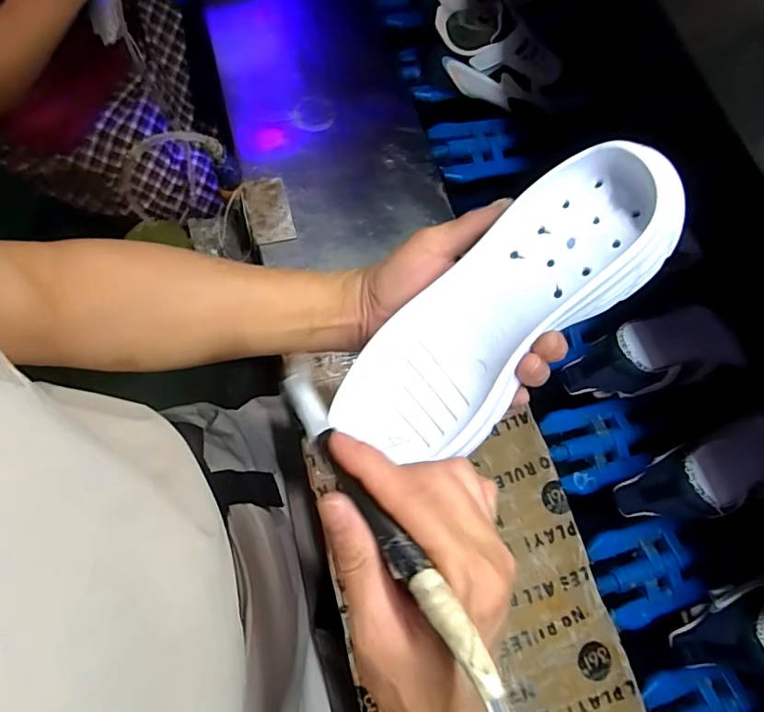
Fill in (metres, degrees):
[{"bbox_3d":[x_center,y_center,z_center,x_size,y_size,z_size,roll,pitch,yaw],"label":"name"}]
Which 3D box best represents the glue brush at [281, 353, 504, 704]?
[{"bbox_3d":[-0.006,0.065,0.234,0.016,0.013,0.174,-31,55,-11],"label":"glue brush"}]

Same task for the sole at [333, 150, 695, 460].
[{"bbox_3d":[0.070,-0.023,0.315,0.232,0.026,0.089,-44,77,13],"label":"sole"}]

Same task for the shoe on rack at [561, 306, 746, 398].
[{"bbox_3d":[0.315,-0.003,0.576,0.216,0.101,0.080,-15,73,-7],"label":"shoe on rack"}]

